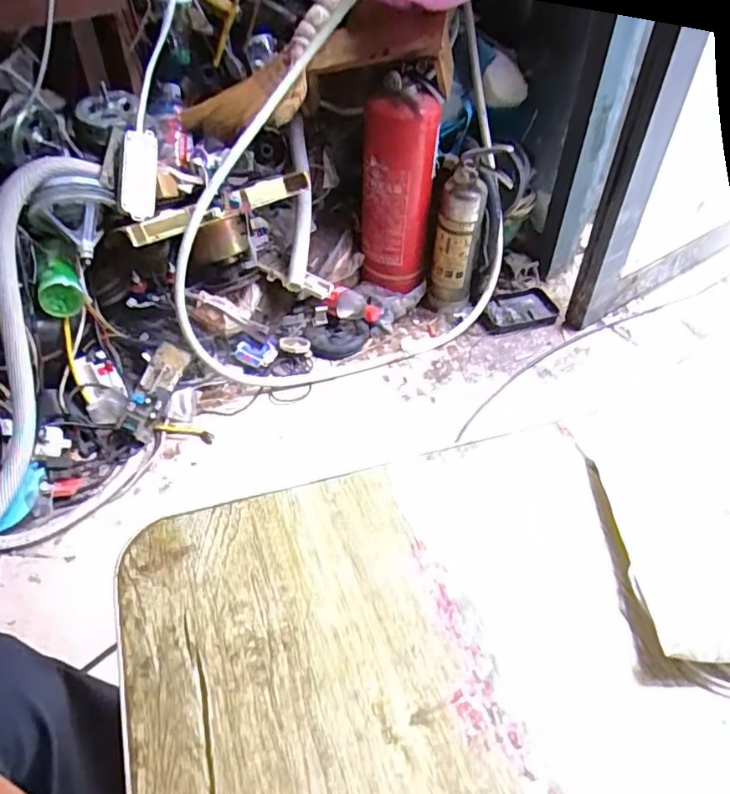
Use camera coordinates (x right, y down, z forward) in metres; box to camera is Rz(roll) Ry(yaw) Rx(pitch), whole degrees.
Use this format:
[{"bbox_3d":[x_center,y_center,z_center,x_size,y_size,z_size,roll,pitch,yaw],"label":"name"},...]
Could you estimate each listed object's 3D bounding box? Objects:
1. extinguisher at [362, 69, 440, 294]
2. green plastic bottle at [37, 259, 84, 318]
[{"bbox_3d":[0.060,-0.407,1.244,0.142,0.423,0.133,-1,45,-2],"label":"extinguisher"},{"bbox_3d":[-0.506,-0.180,0.997,0.068,0.067,0.080,-21,49,-21],"label":"green plastic bottle"}]

